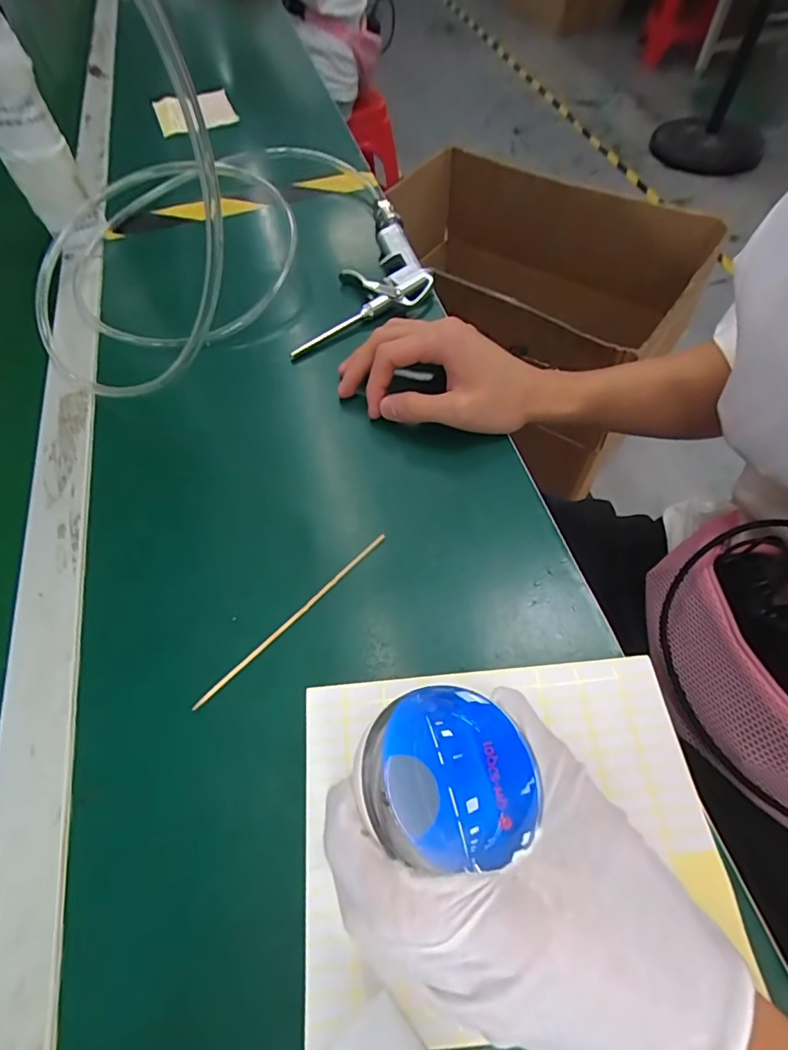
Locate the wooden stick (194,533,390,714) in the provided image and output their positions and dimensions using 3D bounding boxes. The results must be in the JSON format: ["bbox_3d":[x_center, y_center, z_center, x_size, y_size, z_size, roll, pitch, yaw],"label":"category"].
[{"bbox_3d":[-0.059,0.054,0.301,0.004,0.004,0.146,39,69,23],"label":"wooden stick"}]

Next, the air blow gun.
[{"bbox_3d":[-0.009,-0.222,0.451,0.087,0.022,0.205,16,62,13],"label":"air blow gun"}]

